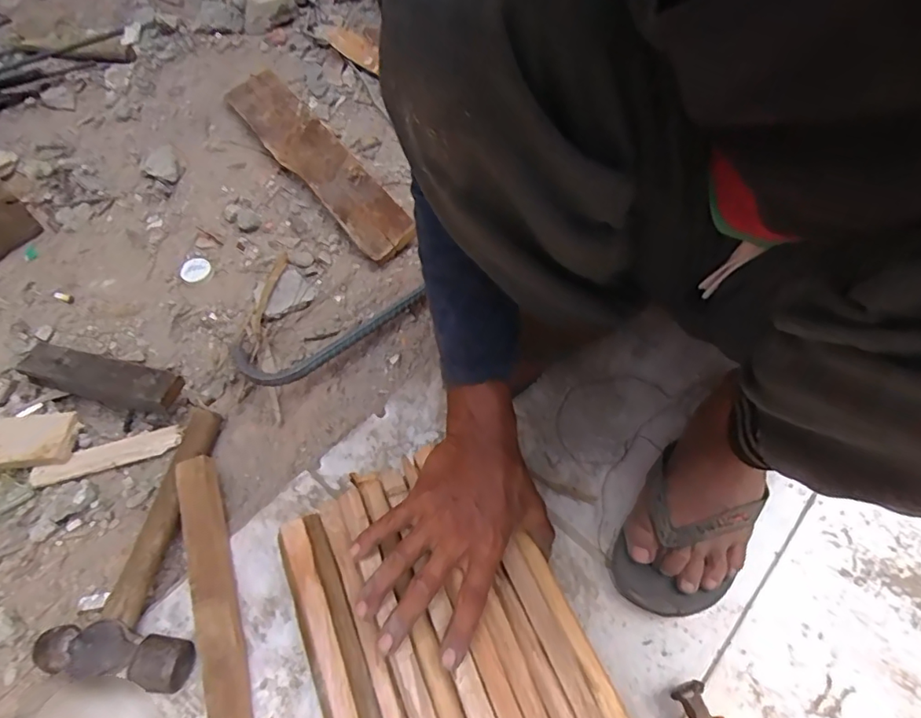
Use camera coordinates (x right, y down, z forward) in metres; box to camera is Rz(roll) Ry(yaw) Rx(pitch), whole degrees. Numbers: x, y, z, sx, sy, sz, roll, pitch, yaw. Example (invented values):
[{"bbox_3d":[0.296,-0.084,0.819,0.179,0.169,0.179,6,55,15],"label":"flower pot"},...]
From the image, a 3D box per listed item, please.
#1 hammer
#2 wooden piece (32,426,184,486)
[{"bbox_3d":[-0.280,0.160,0.505,0.115,0.045,0.259,-1,47,-1],"label":"hammer"},{"bbox_3d":[-0.377,0.102,0.581,0.151,0.010,0.026,-14,60,-9],"label":"wooden piece"}]

